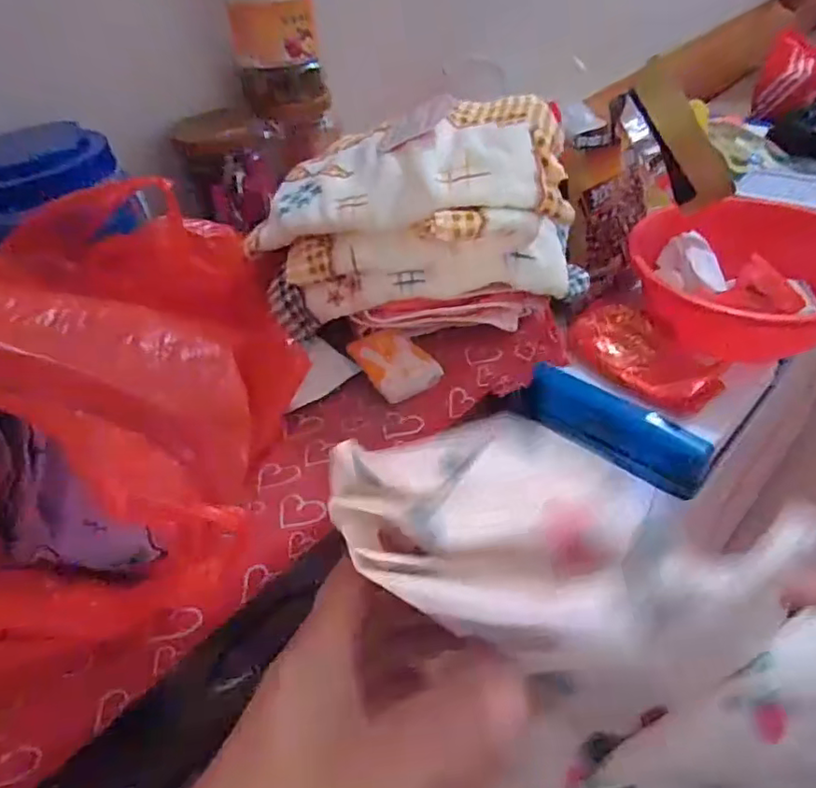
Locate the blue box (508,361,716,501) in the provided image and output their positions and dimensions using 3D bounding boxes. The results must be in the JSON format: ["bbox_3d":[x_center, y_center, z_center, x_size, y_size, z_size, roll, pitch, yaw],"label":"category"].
[{"bbox_3d":[0.269,0.038,0.786,0.257,0.087,0.045,32,31,34],"label":"blue box"}]

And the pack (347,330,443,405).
[{"bbox_3d":[-0.013,-0.029,0.523,0.055,0.029,0.077,-25,47,-18],"label":"pack"}]

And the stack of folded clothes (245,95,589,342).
[{"bbox_3d":[0.007,-0.153,0.528,0.262,0.145,0.168,-3,44,4],"label":"stack of folded clothes"}]

